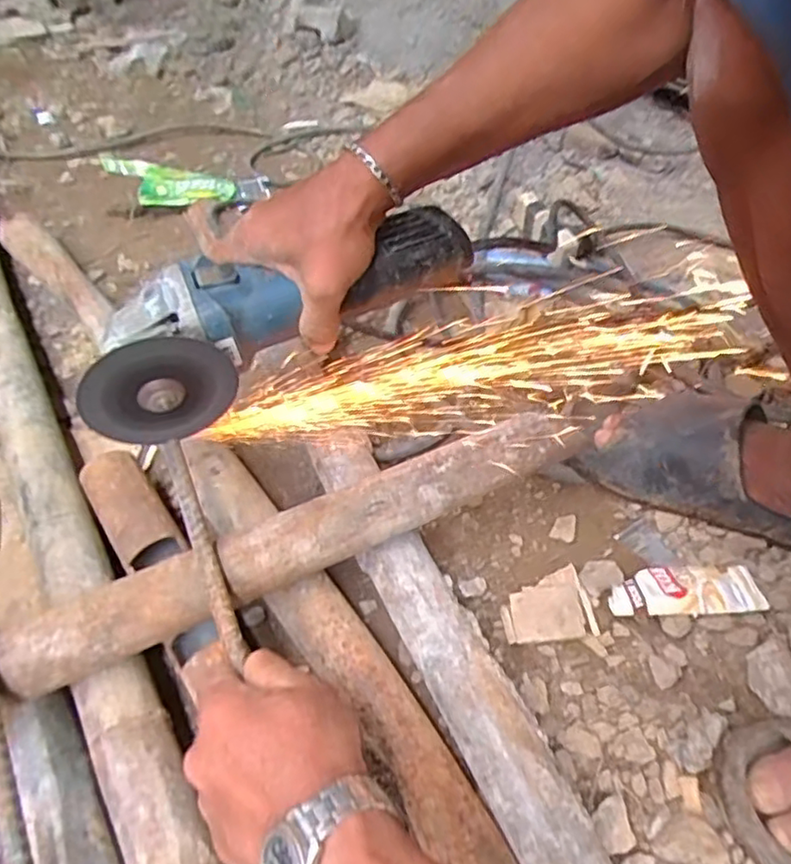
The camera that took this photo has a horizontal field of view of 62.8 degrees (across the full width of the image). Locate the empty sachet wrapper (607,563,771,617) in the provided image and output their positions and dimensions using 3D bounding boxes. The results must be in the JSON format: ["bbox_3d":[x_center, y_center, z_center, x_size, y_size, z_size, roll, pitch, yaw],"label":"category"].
[{"bbox_3d":[0.227,0.122,0.512,0.125,0.016,0.044,-3,52,-4],"label":"empty sachet wrapper"}]

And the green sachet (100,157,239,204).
[{"bbox_3d":[-0.317,-0.330,0.857,0.211,0.019,0.094,22,54,14],"label":"green sachet"}]

